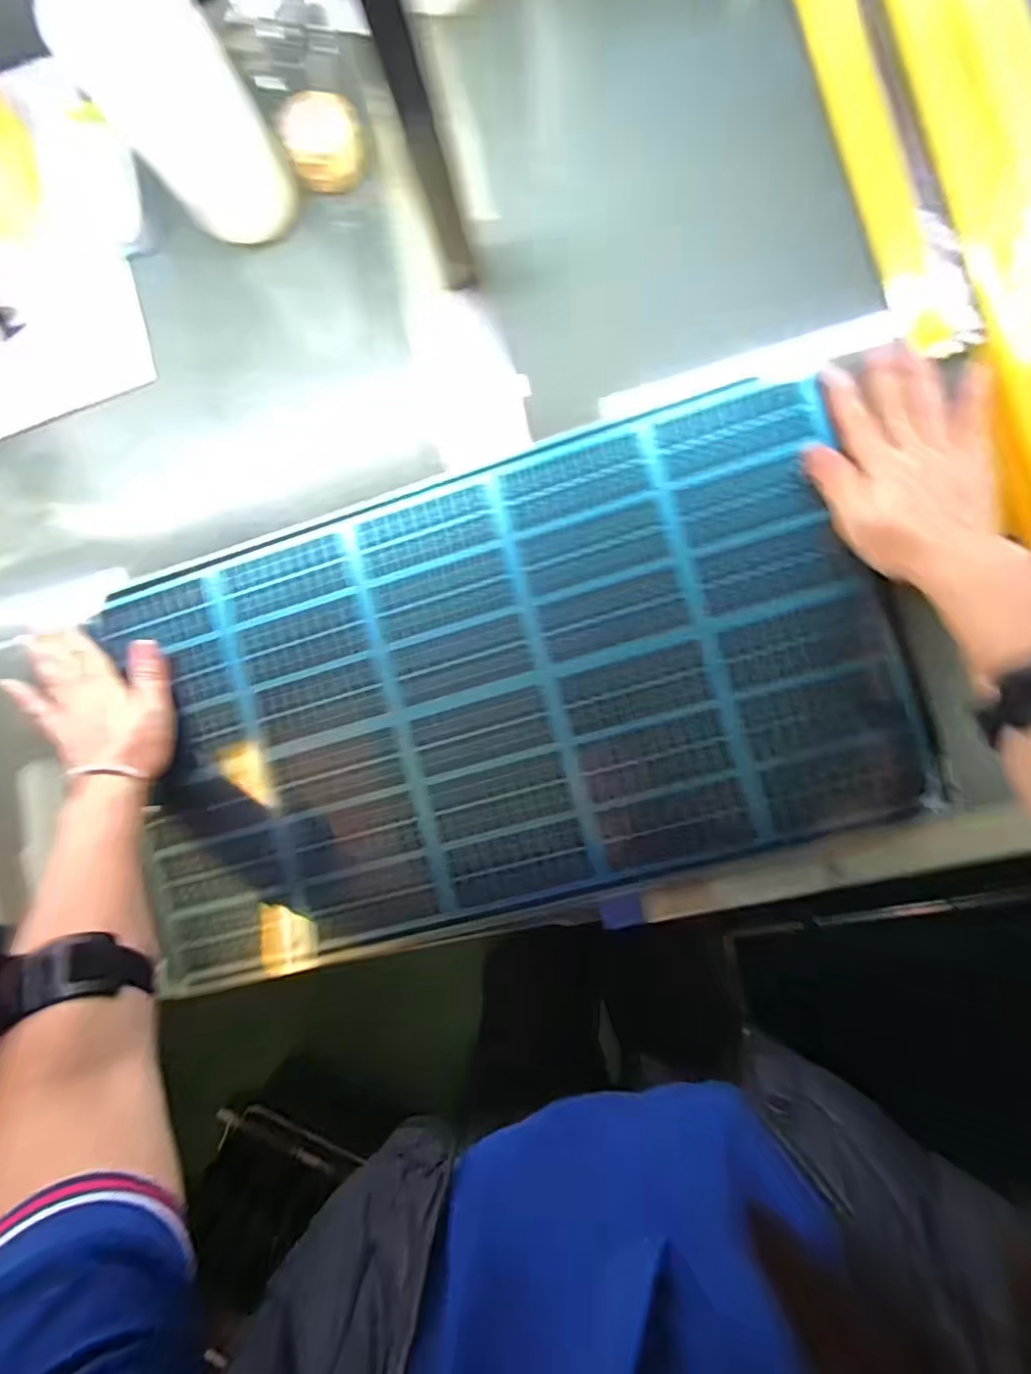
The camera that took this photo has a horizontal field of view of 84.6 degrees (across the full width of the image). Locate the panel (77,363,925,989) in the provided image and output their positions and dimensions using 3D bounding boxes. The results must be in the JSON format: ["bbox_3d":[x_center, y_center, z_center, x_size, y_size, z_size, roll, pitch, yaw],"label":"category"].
[{"bbox_3d":[-0.028,0.008,0.429,0.573,0.015,0.325,-16,87,8],"label":"panel"}]

